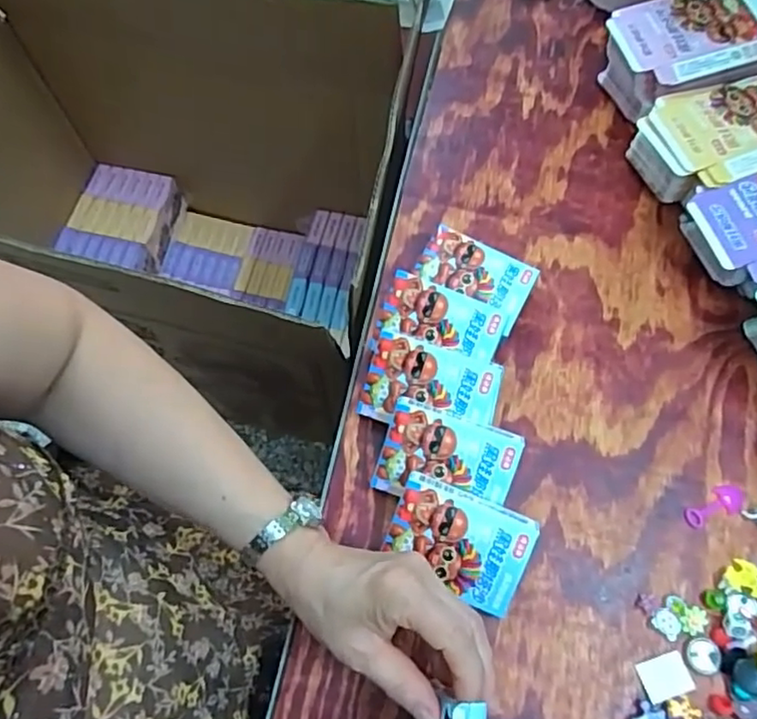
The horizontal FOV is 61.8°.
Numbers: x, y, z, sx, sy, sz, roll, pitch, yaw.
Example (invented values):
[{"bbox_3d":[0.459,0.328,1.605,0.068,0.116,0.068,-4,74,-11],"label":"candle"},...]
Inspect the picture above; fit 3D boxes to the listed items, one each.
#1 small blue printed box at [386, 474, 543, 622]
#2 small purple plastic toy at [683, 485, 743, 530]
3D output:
[{"bbox_3d":[0.054,0.124,0.427,0.091,0.019,0.065,21,96,8],"label":"small blue printed box"},{"bbox_3d":[0.248,0.108,0.467,0.050,0.004,0.023,-16,71,-8],"label":"small purple plastic toy"}]

